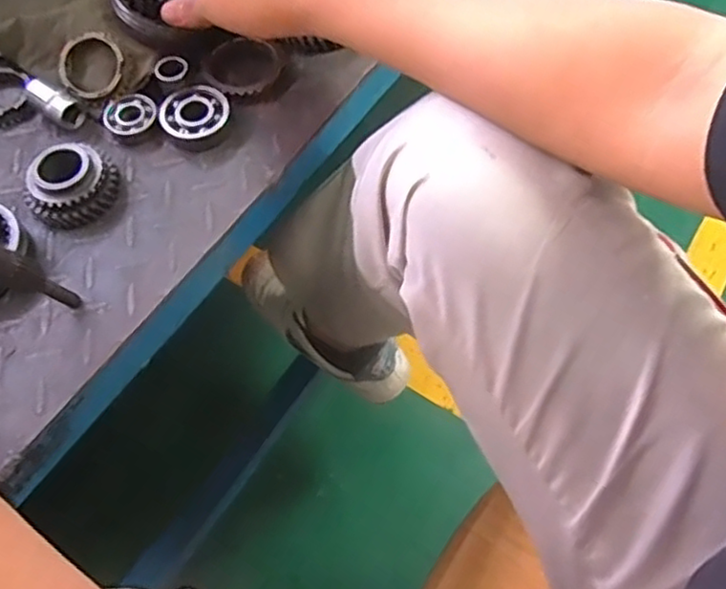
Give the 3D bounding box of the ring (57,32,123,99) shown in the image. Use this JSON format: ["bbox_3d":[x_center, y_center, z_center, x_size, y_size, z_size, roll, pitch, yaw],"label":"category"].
[{"bbox_3d":[-0.207,-0.174,0.499,0.049,0.006,0.050,0,87,2],"label":"ring"}]

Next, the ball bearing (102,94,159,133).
[{"bbox_3d":[-0.175,-0.136,0.494,0.039,0.008,0.033,-23,64,-11],"label":"ball bearing"}]

